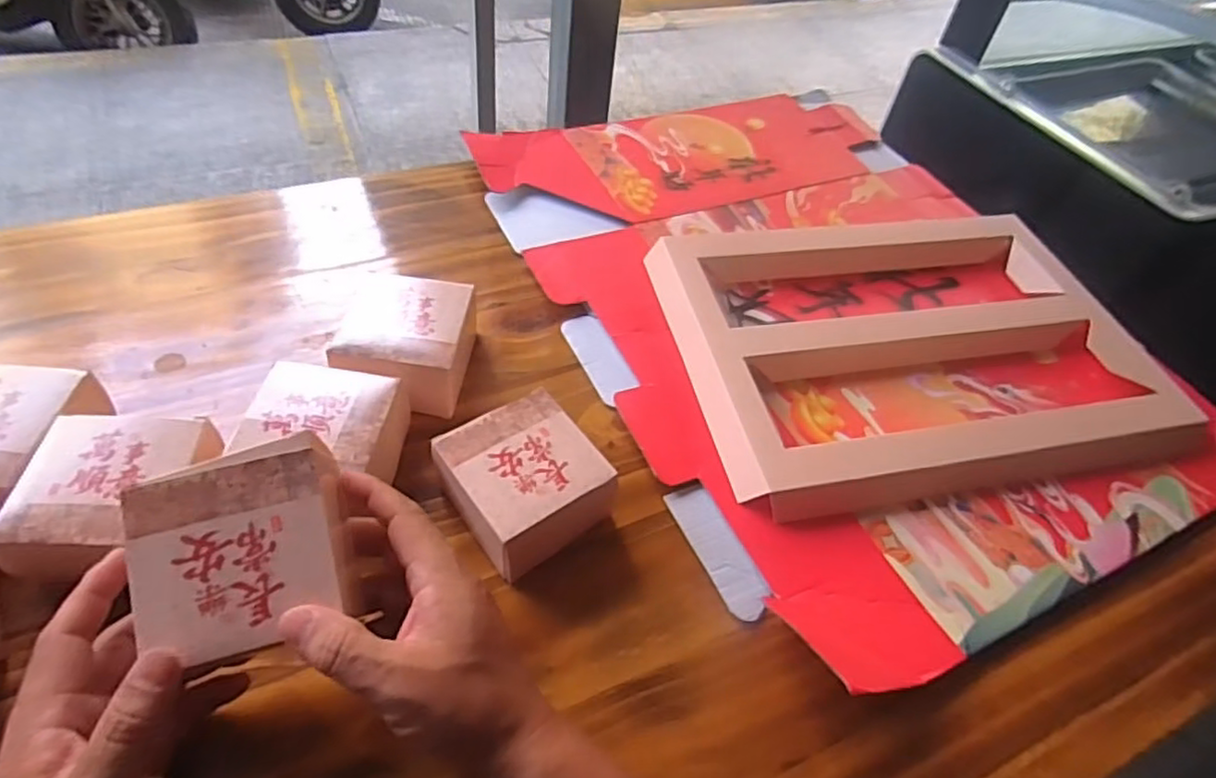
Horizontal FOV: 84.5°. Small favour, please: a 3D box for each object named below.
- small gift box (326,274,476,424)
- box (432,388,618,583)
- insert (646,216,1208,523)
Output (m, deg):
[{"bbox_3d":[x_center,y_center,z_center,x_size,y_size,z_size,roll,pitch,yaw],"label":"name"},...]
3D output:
[{"bbox_3d":[-0.145,-0.032,0.493,0.087,0.054,0.095,9,51,1],"label":"small gift box"},{"bbox_3d":[-0.052,0.063,0.432,0.087,0.054,0.099,-31,60,-27],"label":"box"},{"bbox_3d":[0.255,-0.055,0.575,0.397,0.029,0.302,-7,52,-12],"label":"insert"}]

